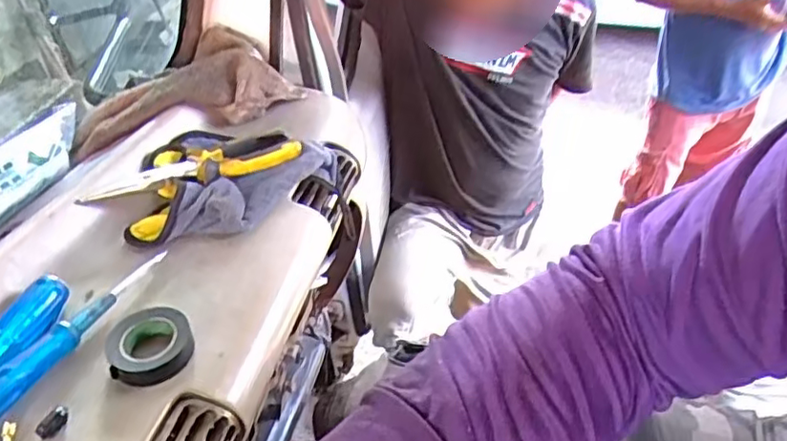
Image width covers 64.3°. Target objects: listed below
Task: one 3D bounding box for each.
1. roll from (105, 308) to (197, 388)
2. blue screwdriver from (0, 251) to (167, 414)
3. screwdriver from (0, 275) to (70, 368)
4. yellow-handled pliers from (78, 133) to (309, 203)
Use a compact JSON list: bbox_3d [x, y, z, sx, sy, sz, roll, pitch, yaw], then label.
[{"bbox_3d":[-0.170,0.086,0.438,0.054,0.021,0.054,-2,39,1],"label":"roll"},{"bbox_3d":[-0.230,0.081,0.431,0.027,0.019,0.184,17,43,22],"label":"blue screwdriver"},{"bbox_3d":[-0.282,0.107,0.412,0.026,0.028,0.184,13,42,18],"label":"screwdriver"},{"bbox_3d":[-0.187,-0.050,0.588,0.197,0.024,0.037,-14,41,-14],"label":"yellow-handled pliers"}]

